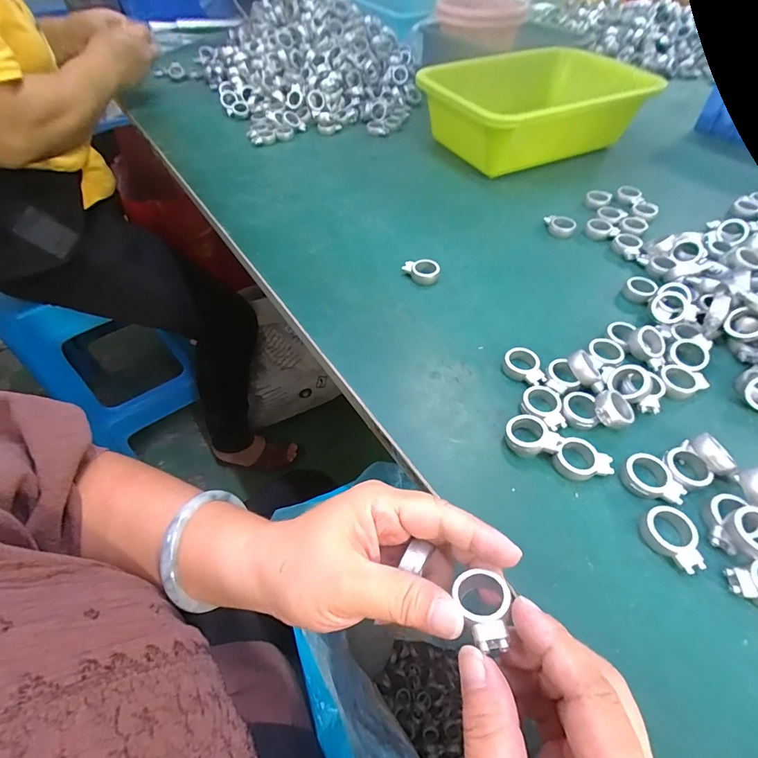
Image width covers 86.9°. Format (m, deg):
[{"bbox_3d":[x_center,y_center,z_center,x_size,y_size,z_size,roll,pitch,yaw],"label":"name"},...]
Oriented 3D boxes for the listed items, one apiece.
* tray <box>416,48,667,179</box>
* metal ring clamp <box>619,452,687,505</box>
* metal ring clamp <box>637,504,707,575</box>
[{"bbox_3d":[0.191,-0.364,0.538,0.266,0.079,0.222,-22,54,-15],"label":"tray"},{"bbox_3d":[0.163,0.062,0.240,0.026,0.011,0.033,-21,54,-15],"label":"metal ring clamp"},{"bbox_3d":[0.161,0.088,0.219,0.023,0.011,0.033,-10,52,-6],"label":"metal ring clamp"}]

